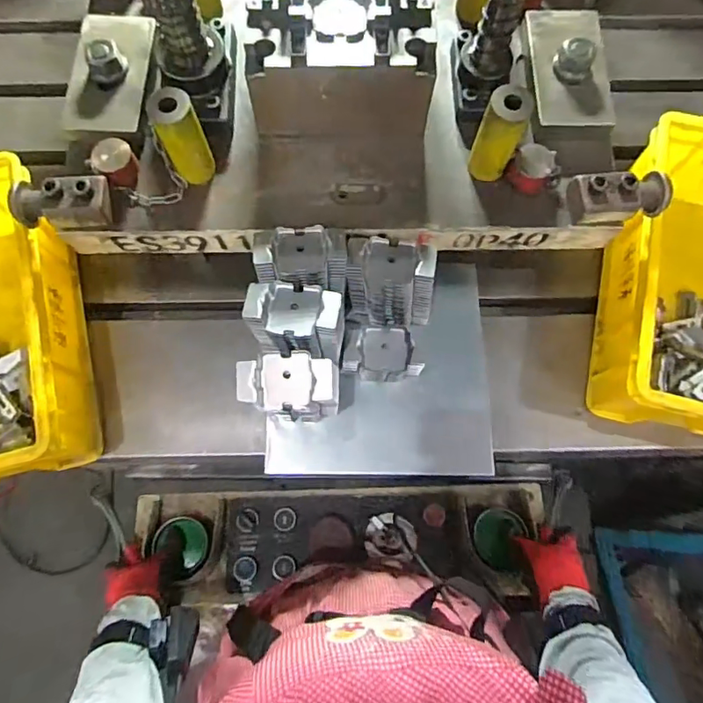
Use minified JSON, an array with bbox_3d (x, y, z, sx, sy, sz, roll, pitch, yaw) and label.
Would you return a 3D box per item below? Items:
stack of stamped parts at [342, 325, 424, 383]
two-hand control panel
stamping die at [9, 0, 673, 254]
[{"bbox_3d":[0.038,0.006,0.605,0.094,0.048,0.059,1,74,-1],"label":"stack of stamped parts"},{"bbox_3d":[-0.014,0.254,0.701,0.534,0.075,0.137,-2,75,-1],"label":"two-hand control panel"},{"bbox_3d":[-0.009,-0.293,0.520,0.638,0.201,0.322,0,74,-1],"label":"stamping die"}]

